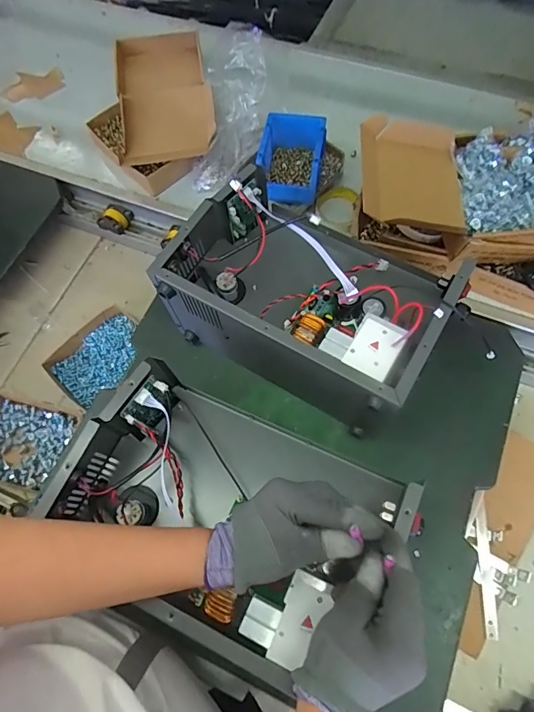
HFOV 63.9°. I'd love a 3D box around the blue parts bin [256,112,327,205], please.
[{"bbox_3d":[0.043,-0.347,0.763,0.112,0.065,0.148,6,69,6],"label":"blue parts bin"}]

